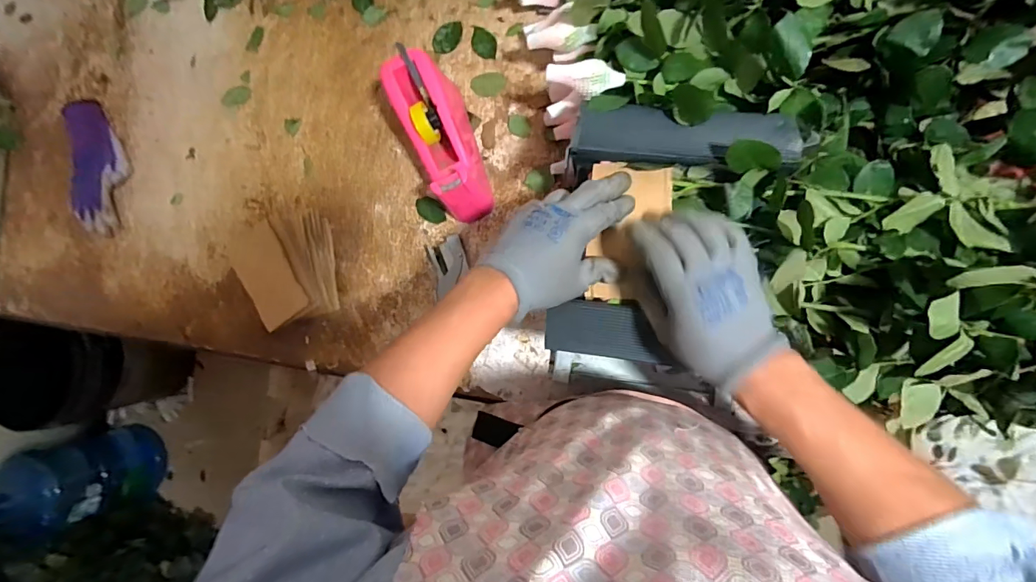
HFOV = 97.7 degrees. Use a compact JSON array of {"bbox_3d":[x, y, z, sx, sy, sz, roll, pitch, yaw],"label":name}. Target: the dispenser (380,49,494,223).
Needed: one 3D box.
[{"bbox_3d":[-0.095,-0.195,0.597,0.072,0.106,0.197,-23,85,8],"label":"dispenser"}]

